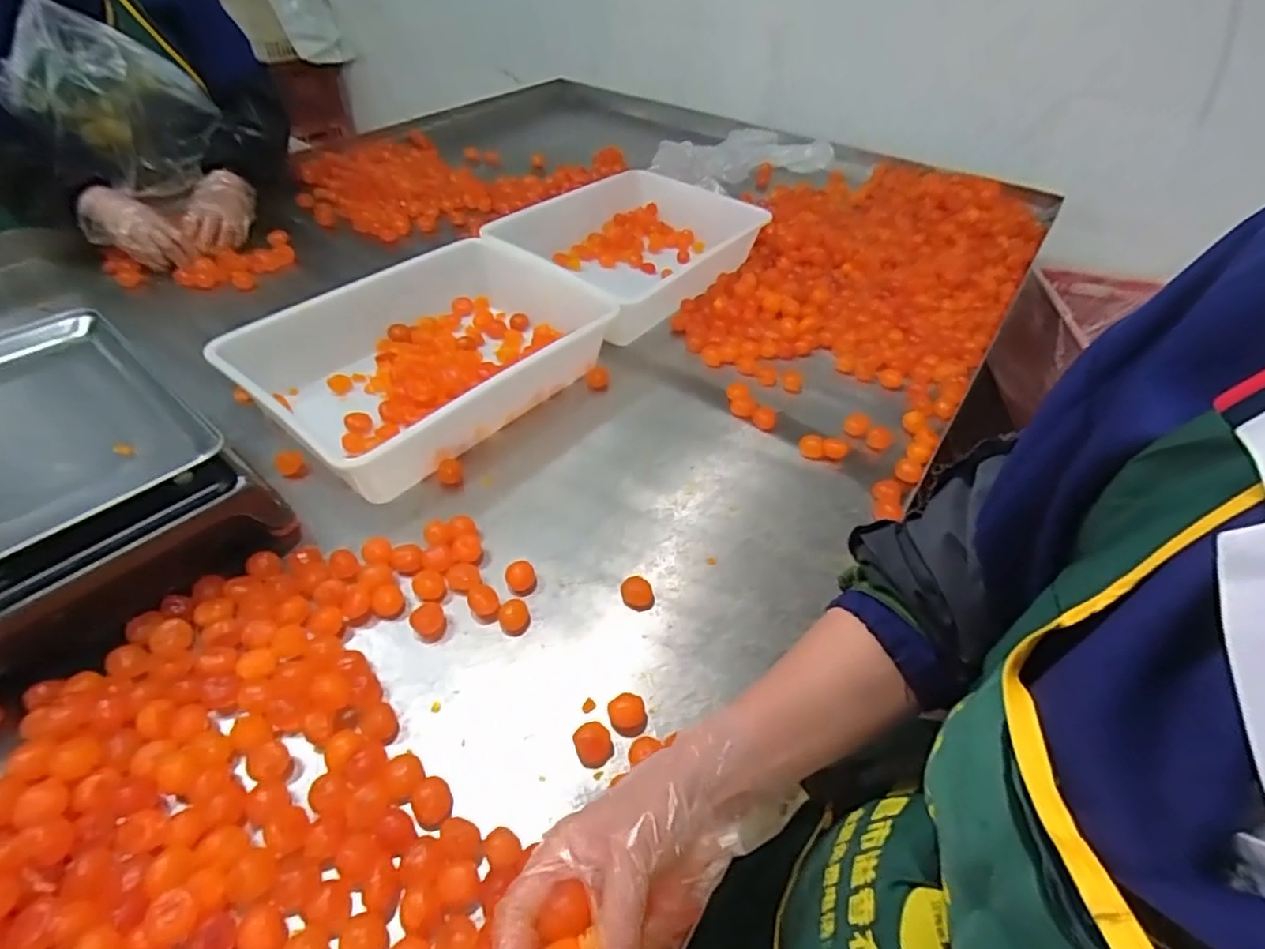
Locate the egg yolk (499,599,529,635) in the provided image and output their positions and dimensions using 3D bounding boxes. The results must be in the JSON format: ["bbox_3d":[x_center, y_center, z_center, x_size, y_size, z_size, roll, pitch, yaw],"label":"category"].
[{"bbox_3d":[-0.113,0.135,0.584,0.027,0.021,0.028,2,46,-2],"label":"egg yolk"}]

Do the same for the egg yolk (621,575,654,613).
[{"bbox_3d":[0.005,0.119,0.609,0.030,0.016,0.033,-8,47,-12],"label":"egg yolk"}]

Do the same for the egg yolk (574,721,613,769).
[{"bbox_3d":[-0.033,0.224,0.507,0.029,0.018,0.032,-14,48,-17],"label":"egg yolk"}]

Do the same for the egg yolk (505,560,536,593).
[{"bbox_3d":[-0.112,0.103,0.615,0.029,0.020,0.029,2,46,-2],"label":"egg yolk"}]

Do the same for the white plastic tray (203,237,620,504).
[{"bbox_3d":[-0.252,-0.163,0.811,0.292,0.096,0.442,34,53,26],"label":"white plastic tray"}]

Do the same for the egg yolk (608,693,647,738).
[{"bbox_3d":[-0.004,0.207,0.525,0.029,0.023,0.031,-13,48,-16],"label":"egg yolk"}]

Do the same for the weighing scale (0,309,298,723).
[{"bbox_3d":[-0.574,0.017,0.573,0.341,0.134,0.315,32,52,24],"label":"weighing scale"}]

